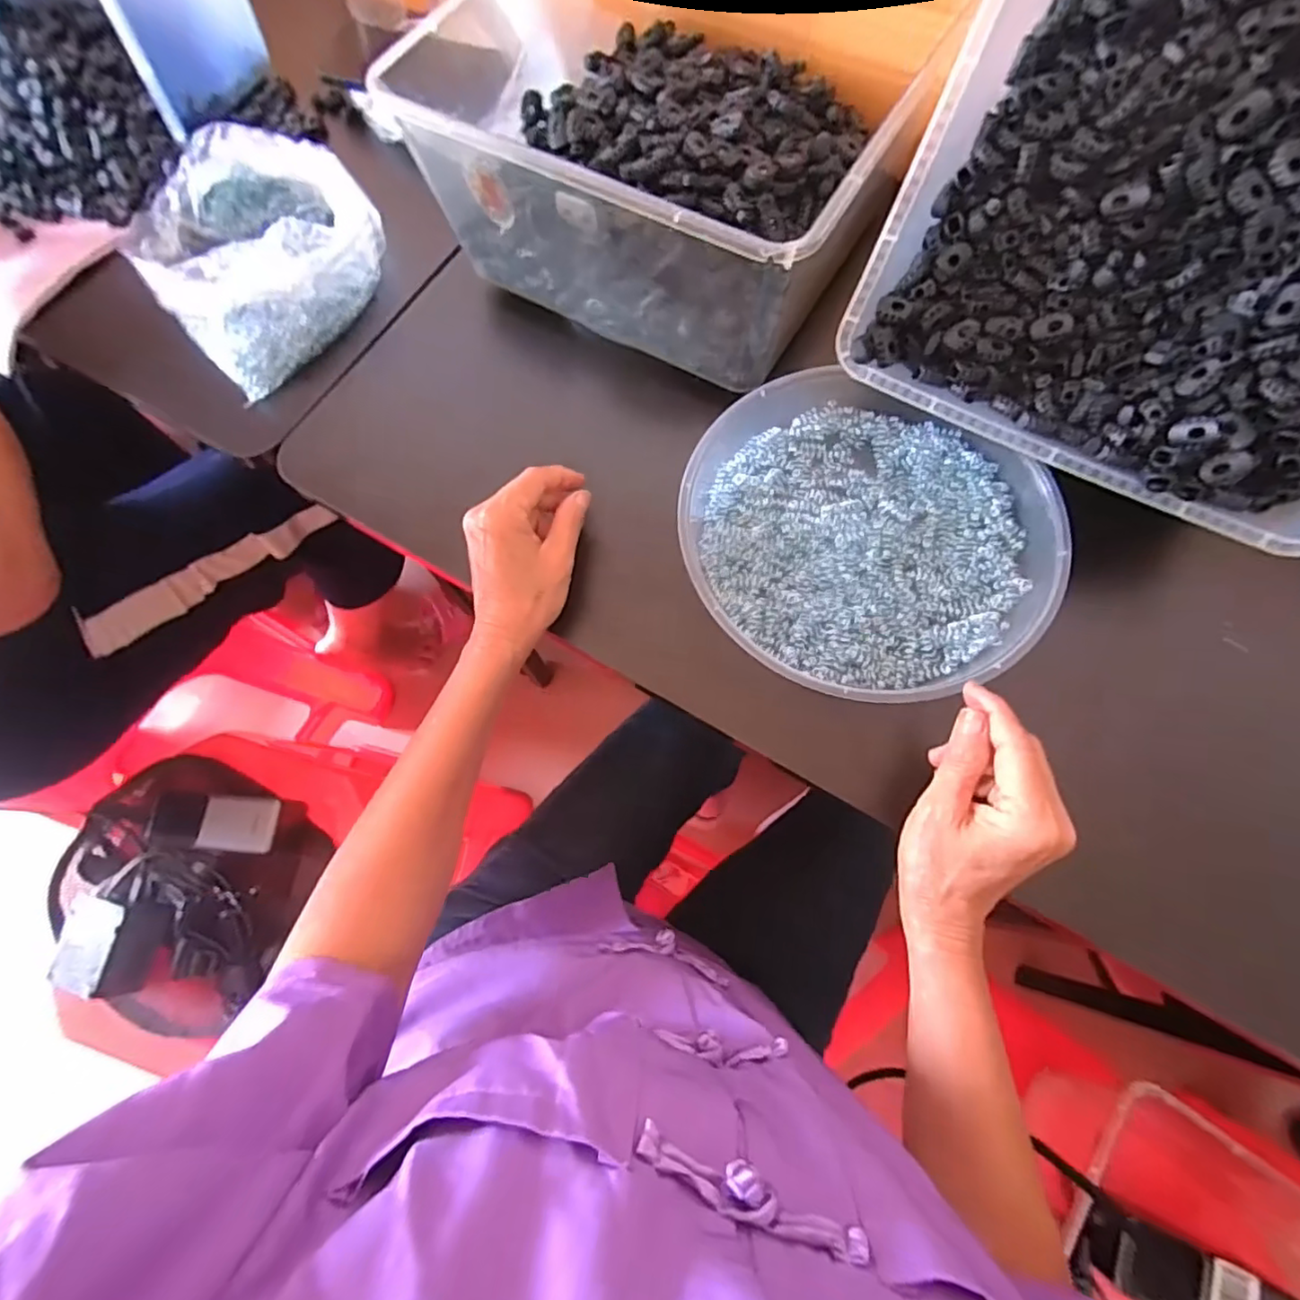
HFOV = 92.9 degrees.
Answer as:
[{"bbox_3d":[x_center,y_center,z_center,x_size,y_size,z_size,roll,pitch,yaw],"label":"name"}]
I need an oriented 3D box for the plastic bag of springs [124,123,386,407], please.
[{"bbox_3d":[-0.319,-0.331,0.513,0.178,0.065,0.213,-42,75,-11],"label":"plastic bag of springs"}]

